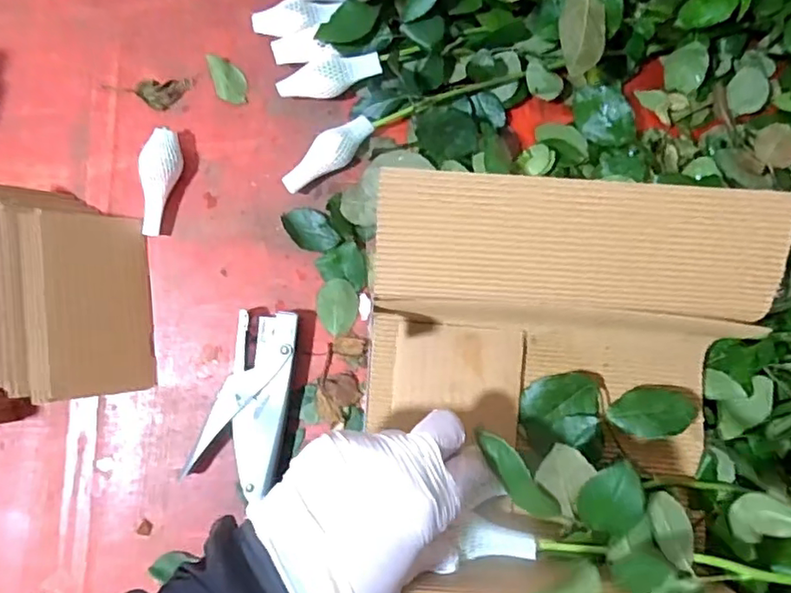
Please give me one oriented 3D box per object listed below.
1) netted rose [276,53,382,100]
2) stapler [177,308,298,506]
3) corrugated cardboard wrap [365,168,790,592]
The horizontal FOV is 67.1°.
[{"bbox_3d":[-0.054,-0.180,0.493,0.085,0.031,0.030,-16,85,-5],"label":"netted rose"},{"bbox_3d":[-0.111,0.082,0.478,0.067,0.024,0.140,19,83,-1],"label":"stapler"},{"bbox_3d":[0.089,0.062,0.334,0.209,0.102,0.236,3,85,1],"label":"corrugated cardboard wrap"}]

